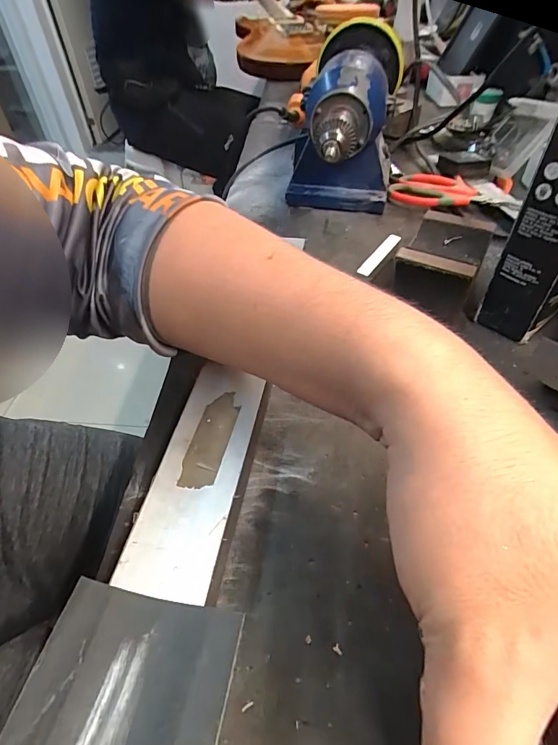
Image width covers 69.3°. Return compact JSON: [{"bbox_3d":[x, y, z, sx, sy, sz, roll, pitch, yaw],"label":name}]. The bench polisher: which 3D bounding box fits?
[{"bbox_3d":[0.088,-0.324,0.522,0.122,0.144,0.348,10,49,10],"label":"bench polisher"}]

